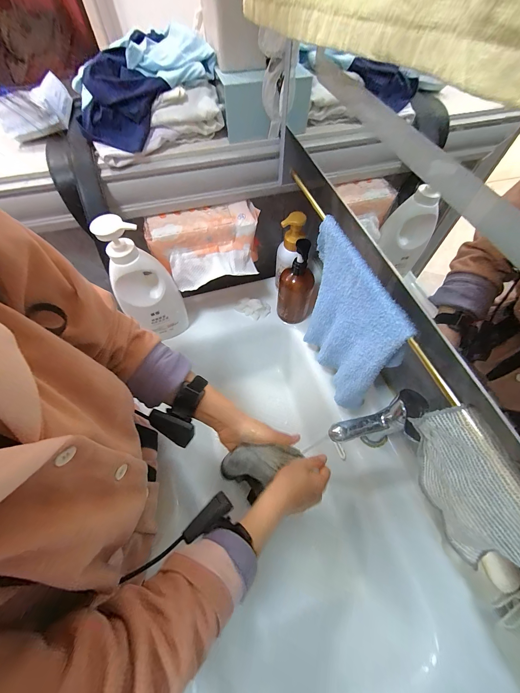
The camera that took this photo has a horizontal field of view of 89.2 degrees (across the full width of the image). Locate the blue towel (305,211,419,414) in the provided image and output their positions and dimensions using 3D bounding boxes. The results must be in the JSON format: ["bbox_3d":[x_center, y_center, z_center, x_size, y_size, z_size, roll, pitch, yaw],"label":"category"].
[{"bbox_3d":[0.127,-0.035,0.426,0.031,0.225,0.218,-15,61,-8],"label":"blue towel"}]

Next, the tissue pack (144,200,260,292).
[{"bbox_3d":[-0.105,-0.204,0.540,0.218,0.094,0.119,-11,61,-6],"label":"tissue pack"}]

